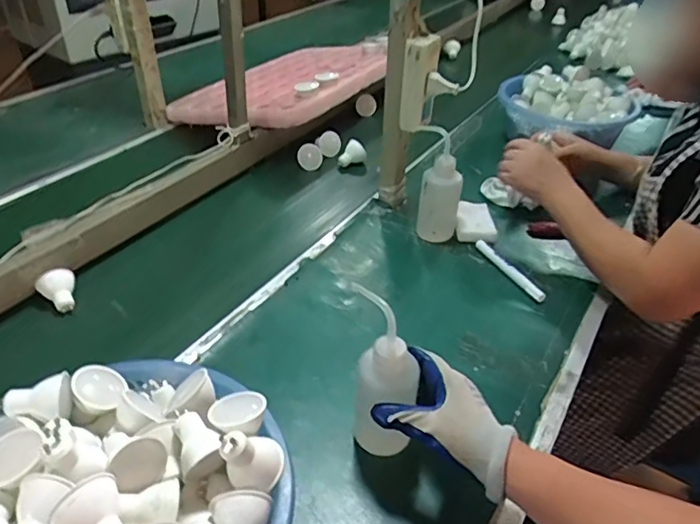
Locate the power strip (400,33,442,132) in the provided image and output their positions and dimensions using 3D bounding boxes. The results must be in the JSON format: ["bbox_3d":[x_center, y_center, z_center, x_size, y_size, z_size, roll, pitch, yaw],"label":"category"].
[{"bbox_3d":[0.100,-0.256,0.813,0.046,0.132,0.033,6,37,6],"label":"power strip"}]

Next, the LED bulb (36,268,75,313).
[{"bbox_3d":[-0.385,0.039,0.737,0.045,0.042,0.048,-19,41,-25],"label":"LED bulb"}]

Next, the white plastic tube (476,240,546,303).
[{"bbox_3d":[0.235,0.009,0.822,0.018,0.018,0.140,-17,41,-23],"label":"white plastic tube"}]

